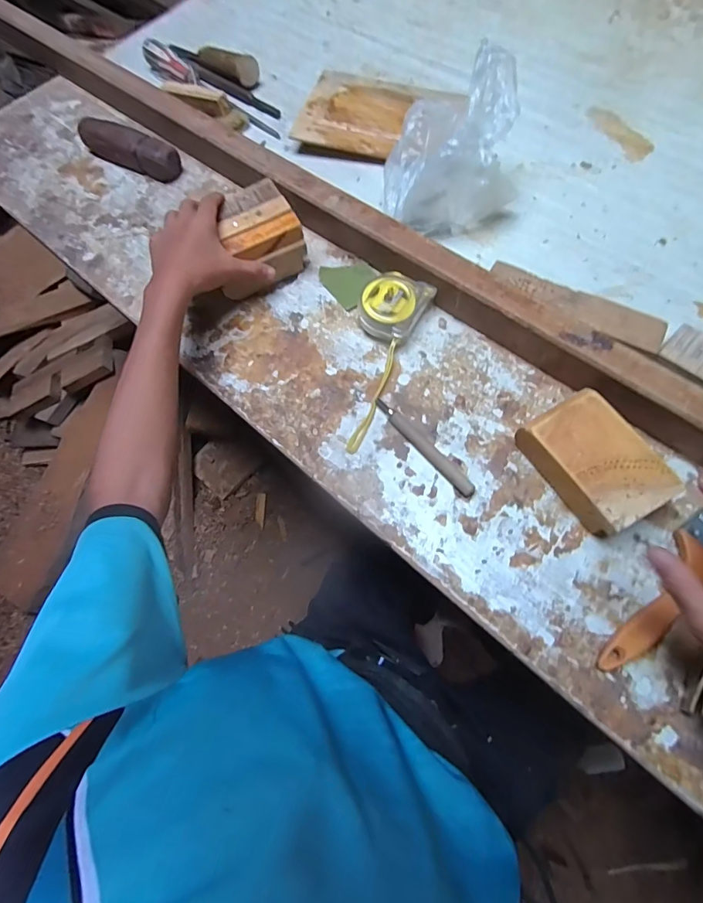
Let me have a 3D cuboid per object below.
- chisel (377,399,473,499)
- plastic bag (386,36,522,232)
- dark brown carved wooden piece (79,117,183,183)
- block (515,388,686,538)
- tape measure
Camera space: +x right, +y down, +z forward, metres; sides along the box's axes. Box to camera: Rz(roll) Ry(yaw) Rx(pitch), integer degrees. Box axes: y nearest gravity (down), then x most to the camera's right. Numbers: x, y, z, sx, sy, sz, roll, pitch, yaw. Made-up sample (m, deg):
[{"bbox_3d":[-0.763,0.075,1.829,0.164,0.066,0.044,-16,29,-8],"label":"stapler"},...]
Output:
[{"bbox_3d":[0.068,-0.007,0.411,0.013,0.010,0.127,-37,69,-11],"label":"chisel"},{"bbox_3d":[0.114,-0.329,0.477,0.145,0.122,0.131,15,69,9],"label":"plastic bag"},{"bbox_3d":[-0.309,-0.416,0.590,0.175,0.039,0.041,29,72,14],"label":"dark brown carved wooden piece"},{"bbox_3d":[0.206,0.012,0.376,0.080,0.040,0.109,-29,67,-7],"label":"block"},{"bbox_3d":[0.017,-0.098,0.438,0.064,0.031,0.188,25,71,12],"label":"tape measure"}]

